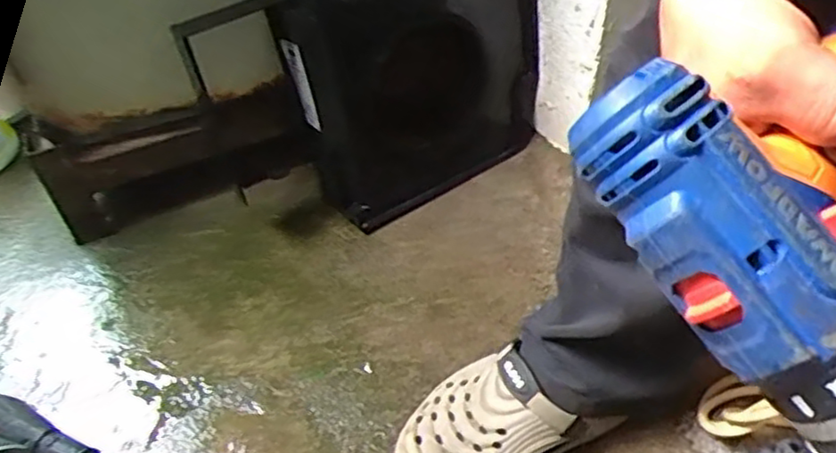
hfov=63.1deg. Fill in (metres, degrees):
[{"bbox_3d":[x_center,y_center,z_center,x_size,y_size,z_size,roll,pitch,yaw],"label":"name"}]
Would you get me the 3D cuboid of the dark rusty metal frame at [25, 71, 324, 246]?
[{"bbox_3d":[-0.320,-0.093,0.930,0.347,0.158,0.040,-20,49,-12],"label":"dark rusty metal frame"}]

